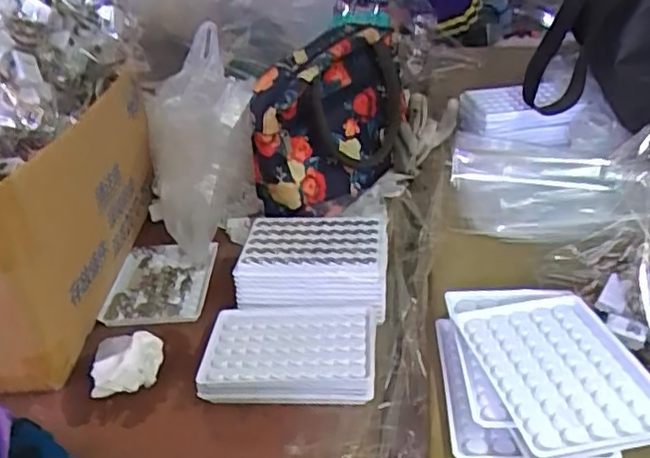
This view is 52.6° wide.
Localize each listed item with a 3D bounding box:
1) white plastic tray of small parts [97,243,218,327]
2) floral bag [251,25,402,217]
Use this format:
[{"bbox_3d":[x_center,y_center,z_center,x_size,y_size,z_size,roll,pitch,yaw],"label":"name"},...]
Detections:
[{"bbox_3d":[-0.159,0.052,0.635,0.094,0.012,0.124,-4,27,3],"label":"white plastic tray of small parts"},{"bbox_3d":[0.007,-0.122,0.706,0.101,0.139,0.228,6,30,22],"label":"floral bag"}]

